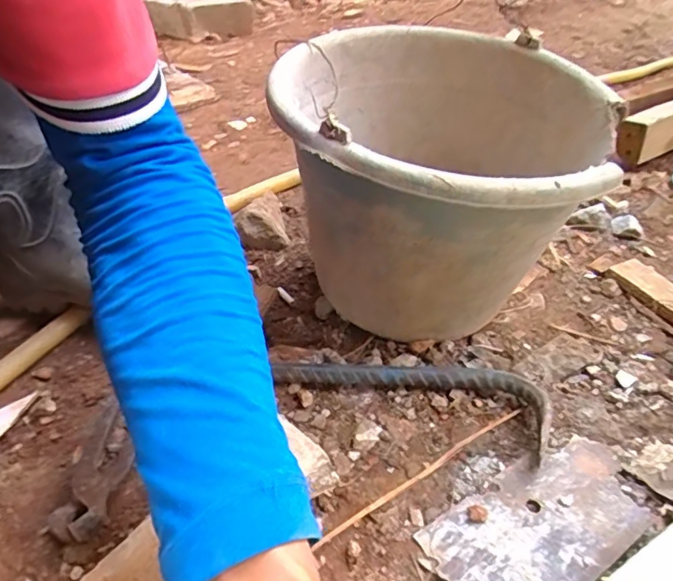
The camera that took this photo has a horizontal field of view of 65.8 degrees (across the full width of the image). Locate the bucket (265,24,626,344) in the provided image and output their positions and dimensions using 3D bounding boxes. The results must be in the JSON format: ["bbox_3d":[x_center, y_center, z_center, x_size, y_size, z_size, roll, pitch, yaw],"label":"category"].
[{"bbox_3d":[0.087,-0.093,0.453,0.243,0.193,0.272,13,44,19],"label":"bucket"}]

